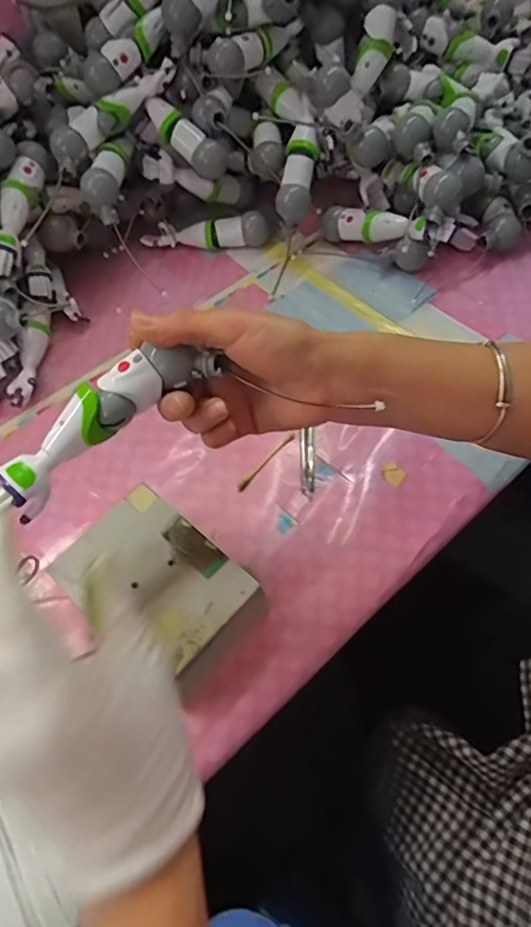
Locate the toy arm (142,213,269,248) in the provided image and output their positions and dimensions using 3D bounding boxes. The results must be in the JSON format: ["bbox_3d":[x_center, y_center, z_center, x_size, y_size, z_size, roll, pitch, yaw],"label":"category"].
[{"bbox_3d":[-0.071,-0.262,0.615,0.150,0.026,0.028,1,59,9],"label":"toy arm"}]

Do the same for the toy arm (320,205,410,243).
[{"bbox_3d":[0.101,-0.258,0.579,0.115,0.029,0.030,24,63,39],"label":"toy arm"}]

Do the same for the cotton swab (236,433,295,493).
[{"bbox_3d":[0.000,-0.001,0.465,0.006,0.004,0.069,35,70,25],"label":"cotton swab"}]

